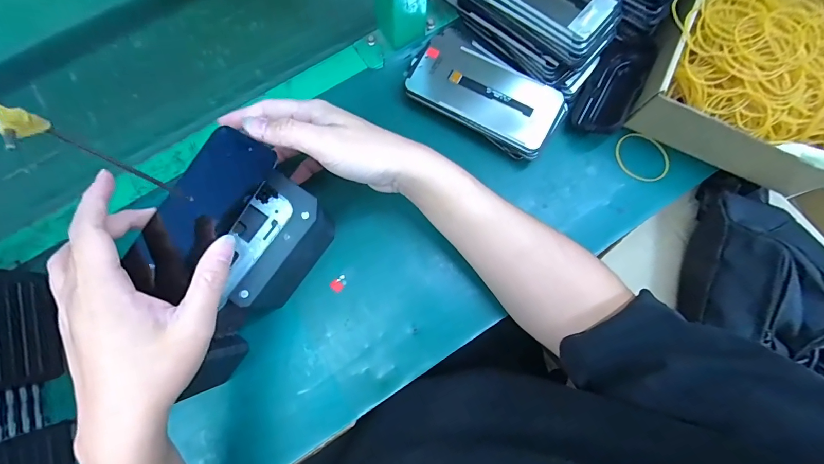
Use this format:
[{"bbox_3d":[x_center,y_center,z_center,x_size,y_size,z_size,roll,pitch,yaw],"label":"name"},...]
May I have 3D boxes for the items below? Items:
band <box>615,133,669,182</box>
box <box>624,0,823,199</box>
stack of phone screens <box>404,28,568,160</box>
[{"bbox_3d":[0.248,-0.080,0.409,0.047,0.006,0.059,-36,82,-8],"label":"band"},{"bbox_3d":[0.342,-0.161,0.386,0.208,0.083,0.192,24,79,3],"label":"box"},{"bbox_3d":[0.080,-0.151,0.409,0.159,0.029,0.096,32,80,5],"label":"stack of phone screens"}]

